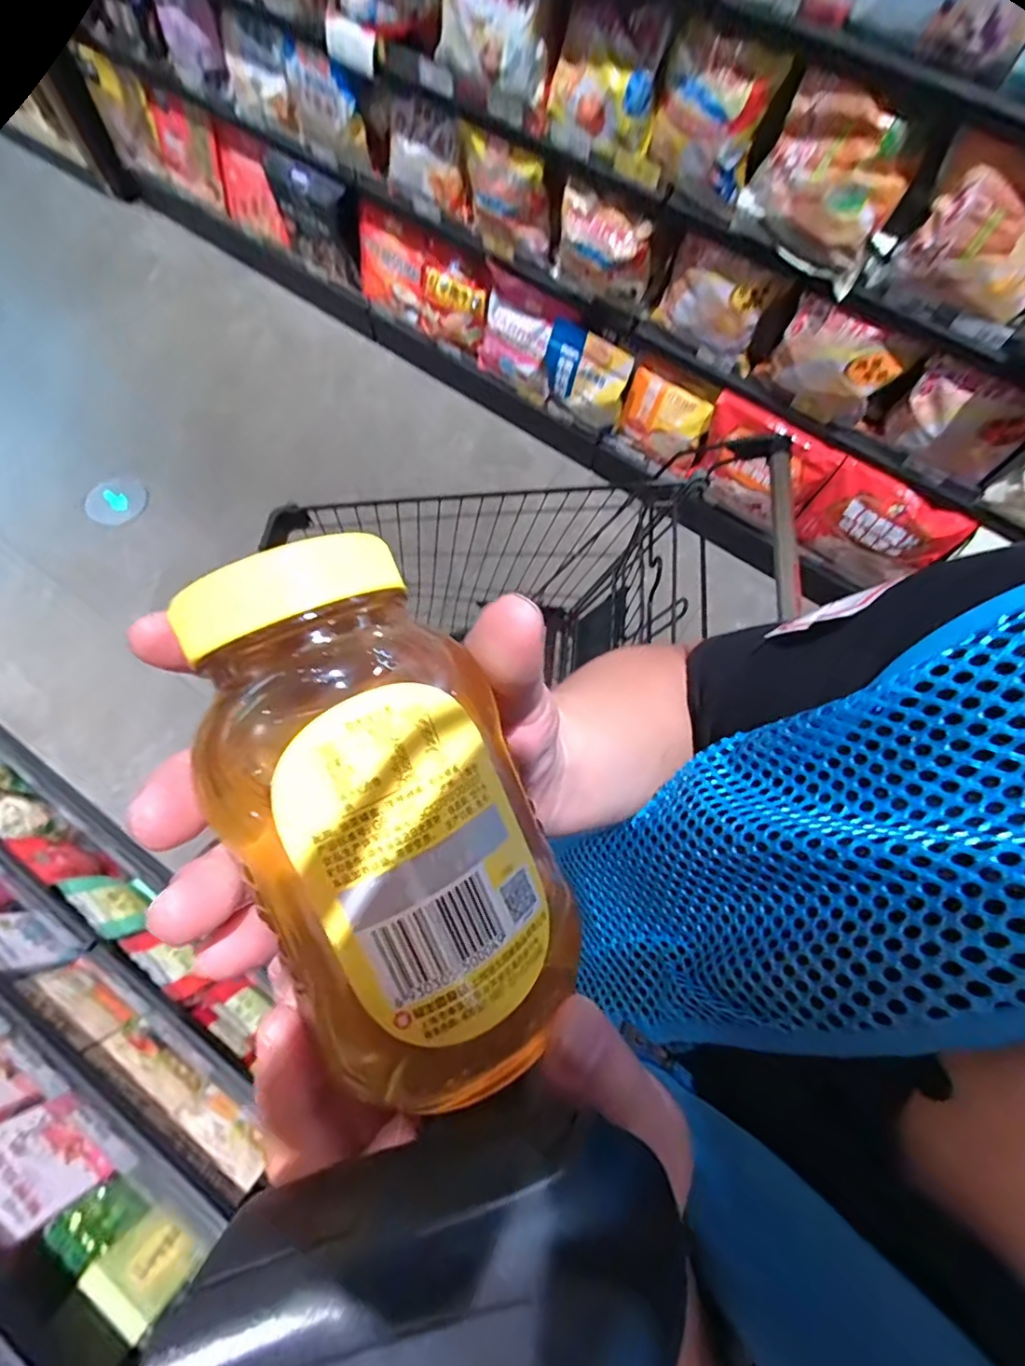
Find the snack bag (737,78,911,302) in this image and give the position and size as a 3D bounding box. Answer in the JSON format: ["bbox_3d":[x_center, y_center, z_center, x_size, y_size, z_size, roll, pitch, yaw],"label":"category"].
[{"bbox_3d":[0.516,-0.841,0.942,0.093,0.226,0.258,-33,74,-13],"label":"snack bag"}]

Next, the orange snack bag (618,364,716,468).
[{"bbox_3d":[0.387,-0.679,1.441,0.210,0.169,0.054,35,72,10],"label":"orange snack bag"}]

